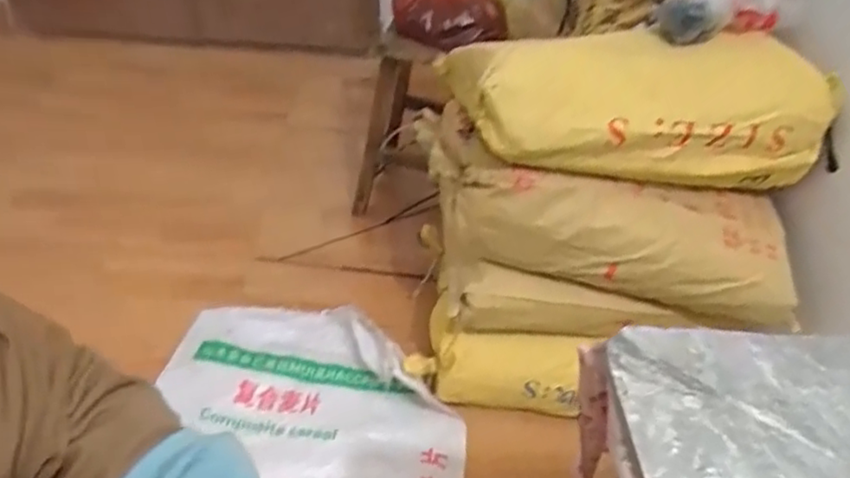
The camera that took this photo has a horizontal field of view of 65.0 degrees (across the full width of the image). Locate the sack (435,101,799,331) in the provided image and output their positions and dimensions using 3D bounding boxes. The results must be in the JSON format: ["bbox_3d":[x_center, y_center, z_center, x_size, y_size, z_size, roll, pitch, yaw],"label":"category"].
[{"bbox_3d":[0.323,-0.044,1.184,0.659,0.200,0.276,10,38,6],"label":"sack"}]

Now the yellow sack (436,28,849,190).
[{"bbox_3d":[0.370,-0.216,1.109,0.687,0.199,0.171,-4,39,-11],"label":"yellow sack"}]

